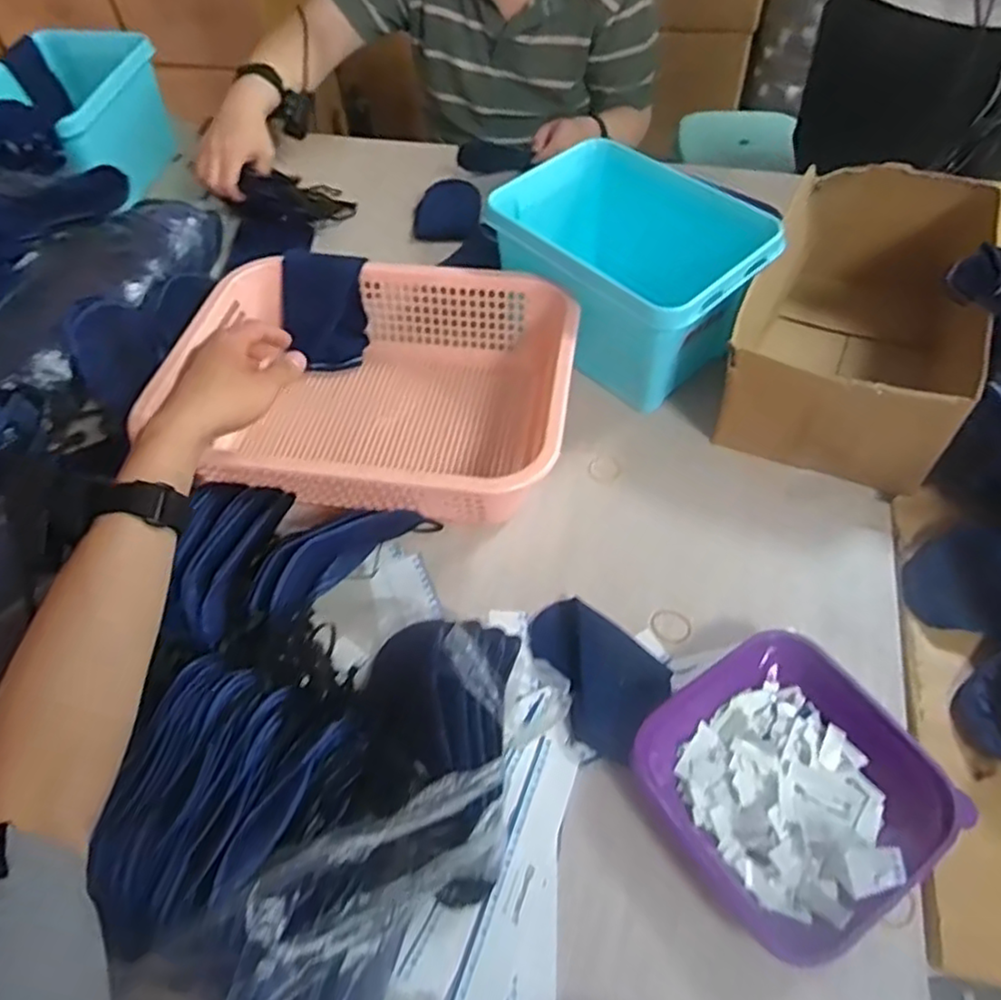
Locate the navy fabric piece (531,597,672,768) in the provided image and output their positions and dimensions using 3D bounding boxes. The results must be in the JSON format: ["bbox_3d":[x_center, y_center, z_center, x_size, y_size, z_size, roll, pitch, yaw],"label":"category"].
[{"bbox_3d":[0.072,0.140,0.558,0.126,0.027,0.089,34,64,23],"label":"navy fabric piece"}]

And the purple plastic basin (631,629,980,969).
[{"bbox_3d":[0.215,0.204,0.496,0.180,0.046,0.184,-29,59,-16],"label":"purple plastic basin"}]

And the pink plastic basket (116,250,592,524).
[{"bbox_3d":[-0.122,-0.117,0.692,0.383,0.111,0.302,5,53,6],"label":"pink plastic basket"}]

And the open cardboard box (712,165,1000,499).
[{"bbox_3d":[0.369,-0.189,0.710,0.200,0.141,0.355,18,59,15],"label":"open cardboard box"}]

